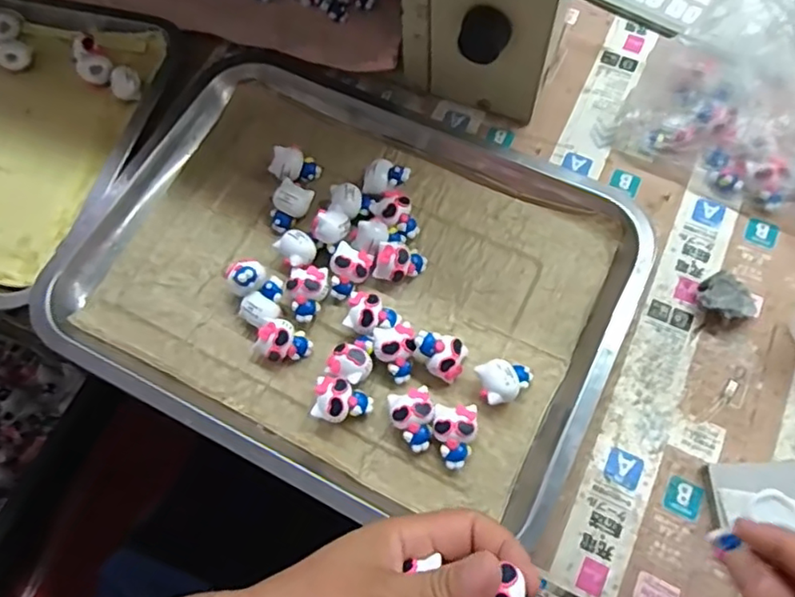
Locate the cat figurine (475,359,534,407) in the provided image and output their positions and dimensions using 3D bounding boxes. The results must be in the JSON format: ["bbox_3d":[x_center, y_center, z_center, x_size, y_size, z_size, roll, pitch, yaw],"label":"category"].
[{"bbox_3d":[0.065,0.049,0.360,0.035,0.024,0.024,-18,68,-4],"label":"cat figurine"}]

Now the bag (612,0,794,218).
[{"bbox_3d":[0.241,-0.131,0.396,0.149,0.099,0.103,41,75,17],"label":"bag"}]

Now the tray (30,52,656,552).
[{"bbox_3d":[-0.032,-0.024,0.398,0.345,0.026,0.268,25,71,12],"label":"tray"}]

